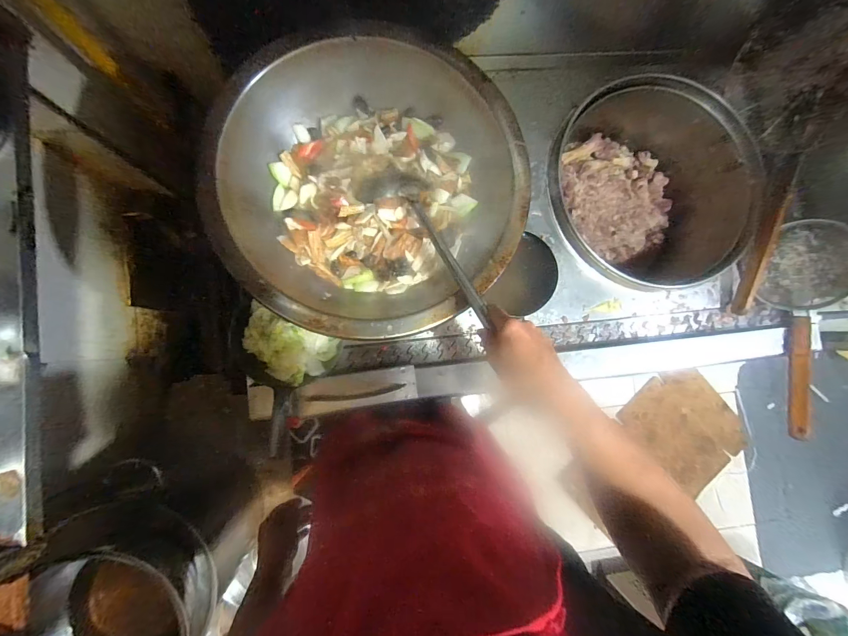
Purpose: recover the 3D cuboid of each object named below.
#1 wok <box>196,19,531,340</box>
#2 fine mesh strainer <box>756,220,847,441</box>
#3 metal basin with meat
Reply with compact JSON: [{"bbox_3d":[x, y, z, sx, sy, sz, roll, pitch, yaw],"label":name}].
[{"bbox_3d":[-0.077,-0.225,0.627,0.480,0.121,0.502,0,86,-5],"label":"wok"},{"bbox_3d":[0.860,0.020,0.798,0.110,0.130,0.479,1,86,-5],"label":"fine mesh strainer"},{"bbox_3d":[0.561,-0.322,0.978,0.514,0.331,0.498,0,86,-5],"label":"metal basin with meat"}]

